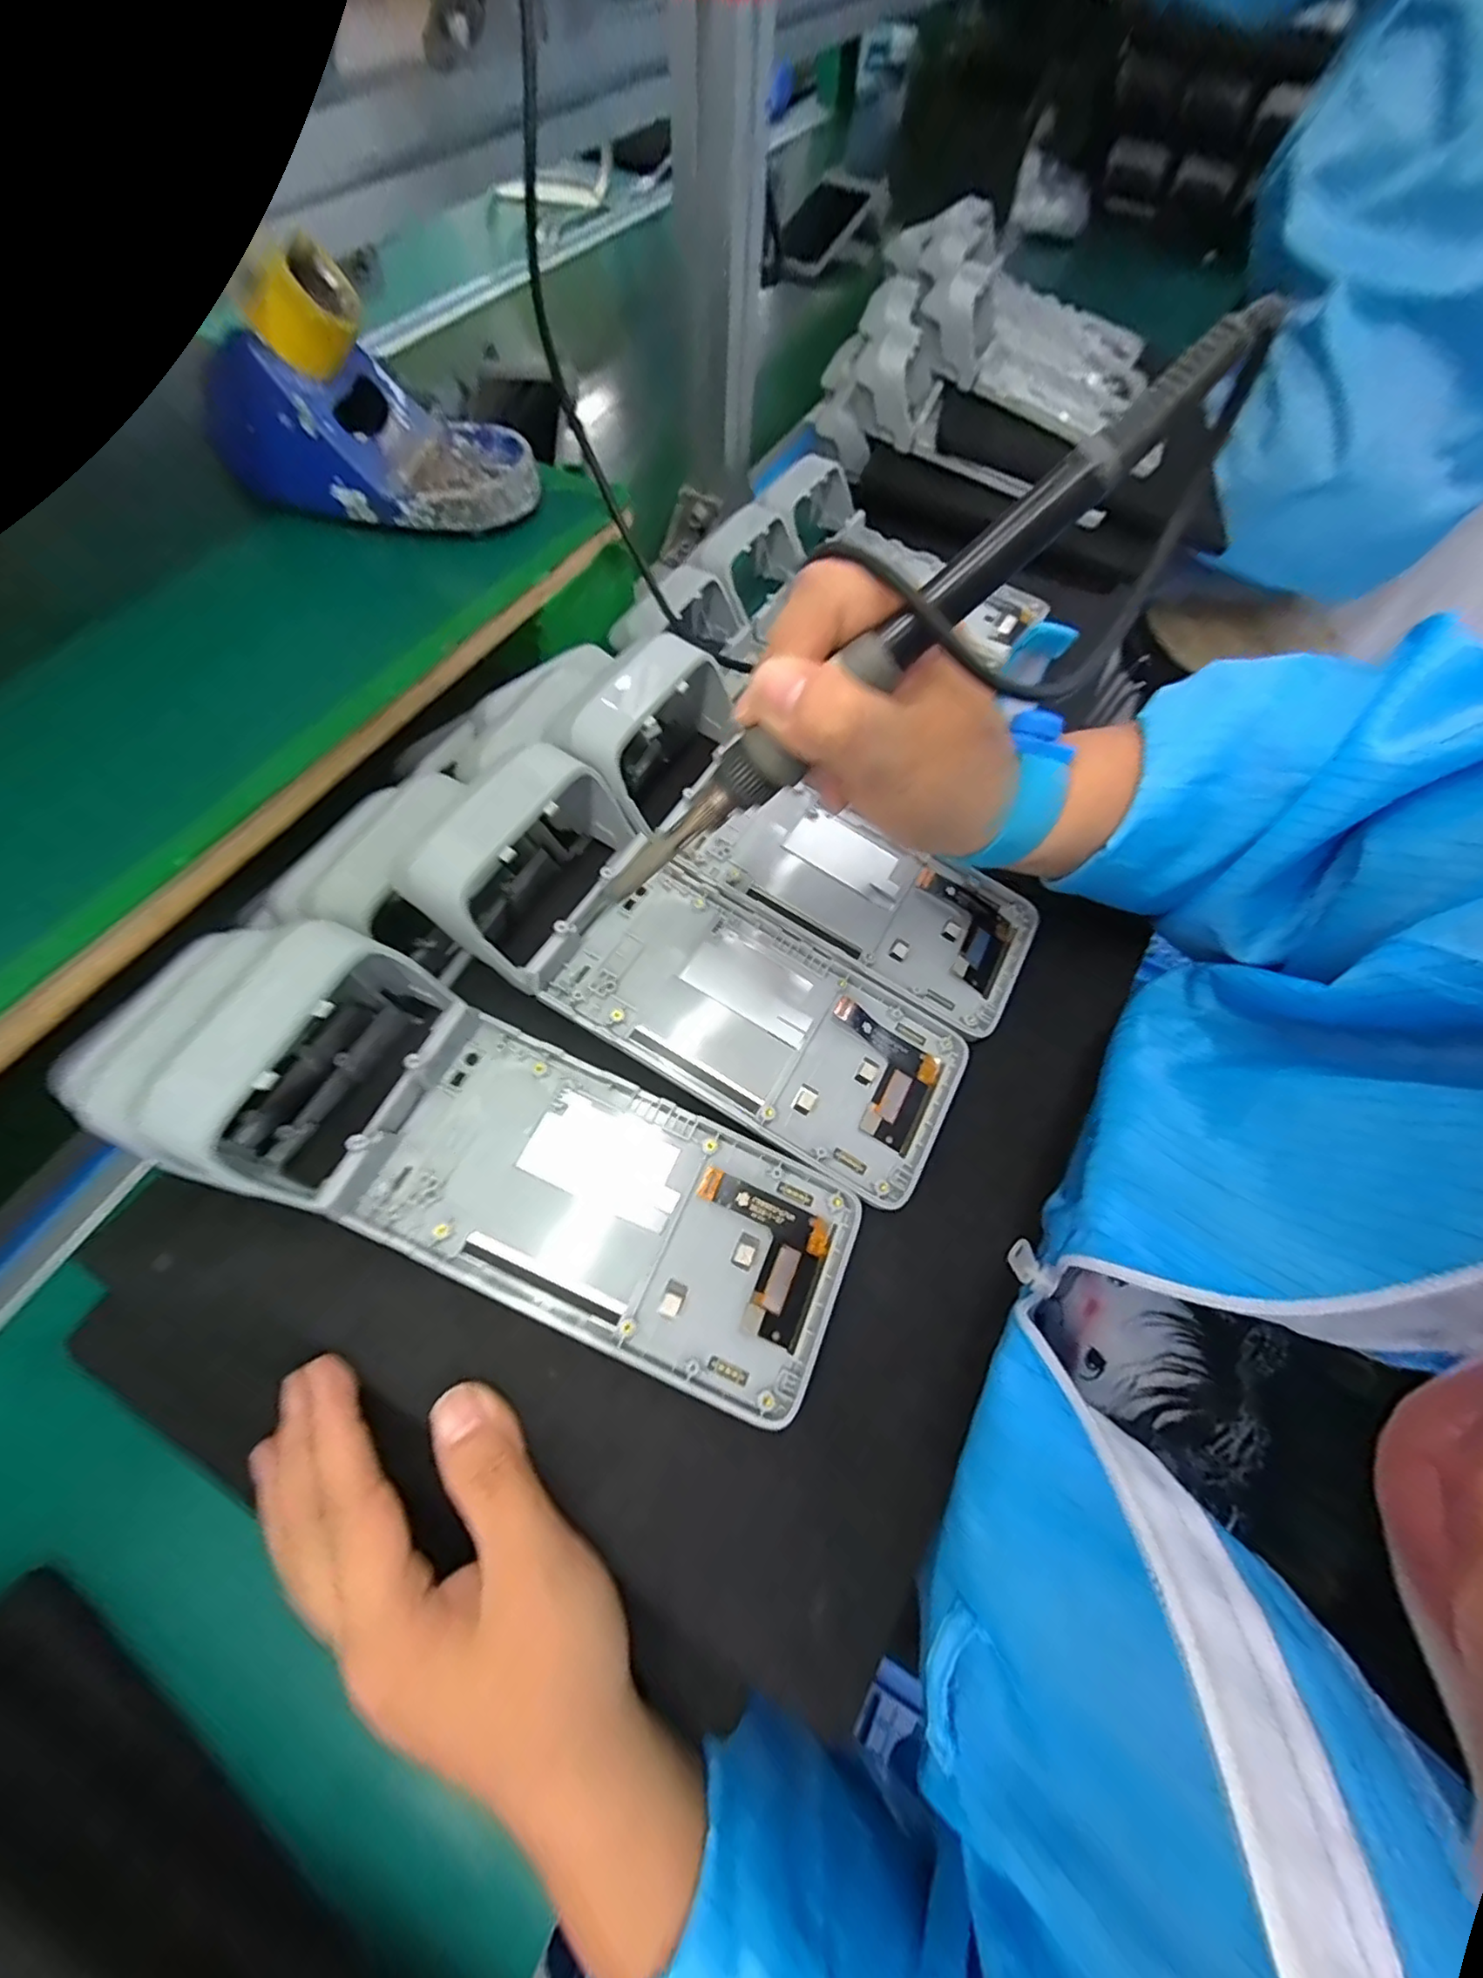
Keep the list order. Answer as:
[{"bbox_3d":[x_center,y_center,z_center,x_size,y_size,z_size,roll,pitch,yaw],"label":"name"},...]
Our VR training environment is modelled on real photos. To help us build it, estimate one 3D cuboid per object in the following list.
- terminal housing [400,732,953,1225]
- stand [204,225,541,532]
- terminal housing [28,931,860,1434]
[{"bbox_3d":[-0.013,-0.004,0.249,0.213,0.042,0.082,34,66,-5],"label":"terminal housing"},{"bbox_3d":[-0.181,-0.290,0.309,0.146,0.077,0.081,3,64,-2],"label":"stand"},{"bbox_3d":[-0.077,0.051,0.203,0.240,0.056,0.084,21,65,7],"label":"terminal housing"}]

